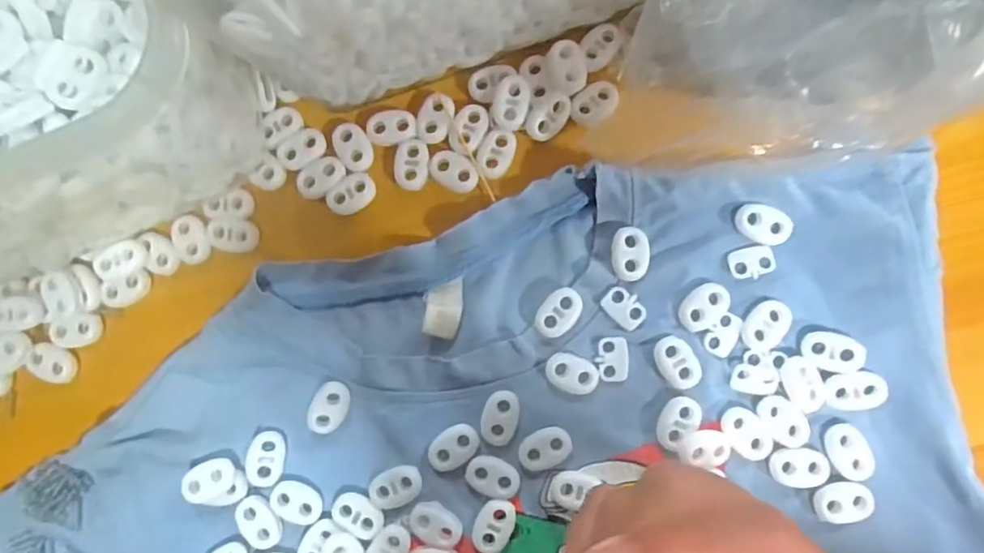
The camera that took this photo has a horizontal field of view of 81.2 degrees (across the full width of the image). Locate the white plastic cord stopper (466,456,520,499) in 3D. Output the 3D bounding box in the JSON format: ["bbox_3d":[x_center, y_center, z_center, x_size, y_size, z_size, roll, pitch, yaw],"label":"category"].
[{"bbox_3d":[0.001,0.083,0.235,0.022,0.004,0.015,14,86,4],"label":"white plastic cord stopper"}]

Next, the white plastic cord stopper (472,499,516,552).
[{"bbox_3d":[0.001,0.102,0.234,0.014,0.004,0.022,21,87,4],"label":"white plastic cord stopper"}]

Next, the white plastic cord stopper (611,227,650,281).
[{"bbox_3d":[0.058,-0.009,0.239,0.015,0.004,0.022,-4,85,3],"label":"white plastic cord stopper"}]

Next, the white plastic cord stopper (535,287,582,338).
[{"bbox_3d":[0.028,0.015,0.241,0.015,0.005,0.022,38,88,5],"label":"white plastic cord stopper"}]

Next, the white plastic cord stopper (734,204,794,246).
[{"bbox_3d":[0.113,-0.022,0.237,0.023,0.004,0.015,21,87,4],"label":"white plastic cord stopper"}]

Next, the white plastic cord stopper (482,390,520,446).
[{"bbox_3d":[0.004,0.058,0.236,0.014,0.004,0.022,12,86,4],"label":"white plastic cord stopper"}]

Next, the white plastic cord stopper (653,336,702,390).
[{"bbox_3d":[0.076,0.035,0.236,0.014,0.005,0.022,-35,85,0],"label":"white plastic cord stopper"}]

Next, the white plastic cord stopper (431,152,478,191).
[{"bbox_3d":[-0.017,-0.046,0.248,0.022,0.004,0.014,30,87,5],"label":"white plastic cord stopper"}]

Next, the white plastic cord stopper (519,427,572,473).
[{"bbox_3d":[0.022,0.071,0.237,0.022,0.004,0.015,-22,85,1],"label":"white plastic cord stopper"}]

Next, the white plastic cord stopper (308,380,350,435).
[{"bbox_3d":[-0.068,0.055,0.240,0.015,0.004,0.022,21,87,-13],"label":"white plastic cord stopper"}]

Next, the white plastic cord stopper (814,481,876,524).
[{"bbox_3d":[0.140,0.089,0.227,0.022,0.005,0.016,-4,85,3],"label":"white plastic cord stopper"}]

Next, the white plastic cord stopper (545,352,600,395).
[{"bbox_3d":[0.033,0.040,0.238,0.022,0.006,0.015,17,86,4],"label":"white plastic cord stopper"}]

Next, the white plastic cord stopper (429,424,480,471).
[{"bbox_3d":[-0.016,0.071,0.236,0.022,0.004,0.015,-37,85,0],"label":"white plastic cord stopper"}]

